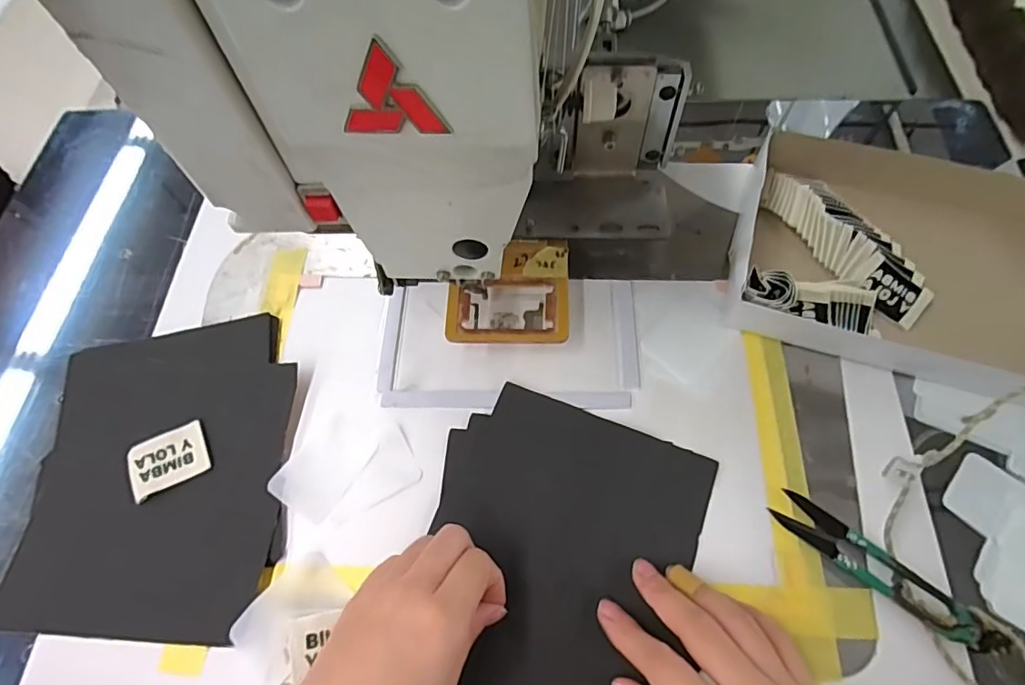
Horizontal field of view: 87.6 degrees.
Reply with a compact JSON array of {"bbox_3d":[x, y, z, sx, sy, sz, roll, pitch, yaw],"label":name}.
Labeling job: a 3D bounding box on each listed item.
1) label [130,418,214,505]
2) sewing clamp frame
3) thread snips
[{"bbox_3d":[-0.214,0.072,0.332,0.044,0.004,0.034,-24,73,-13],"label":"label"},{"bbox_3d":[-0.002,-0.035,0.360,0.080,0.005,0.077,1,66,3],"label":"sewing clamp frame"},{"bbox_3d":[0.201,0.124,0.288,0.116,0.016,0.023,34,69,17],"label":"thread snips"}]

